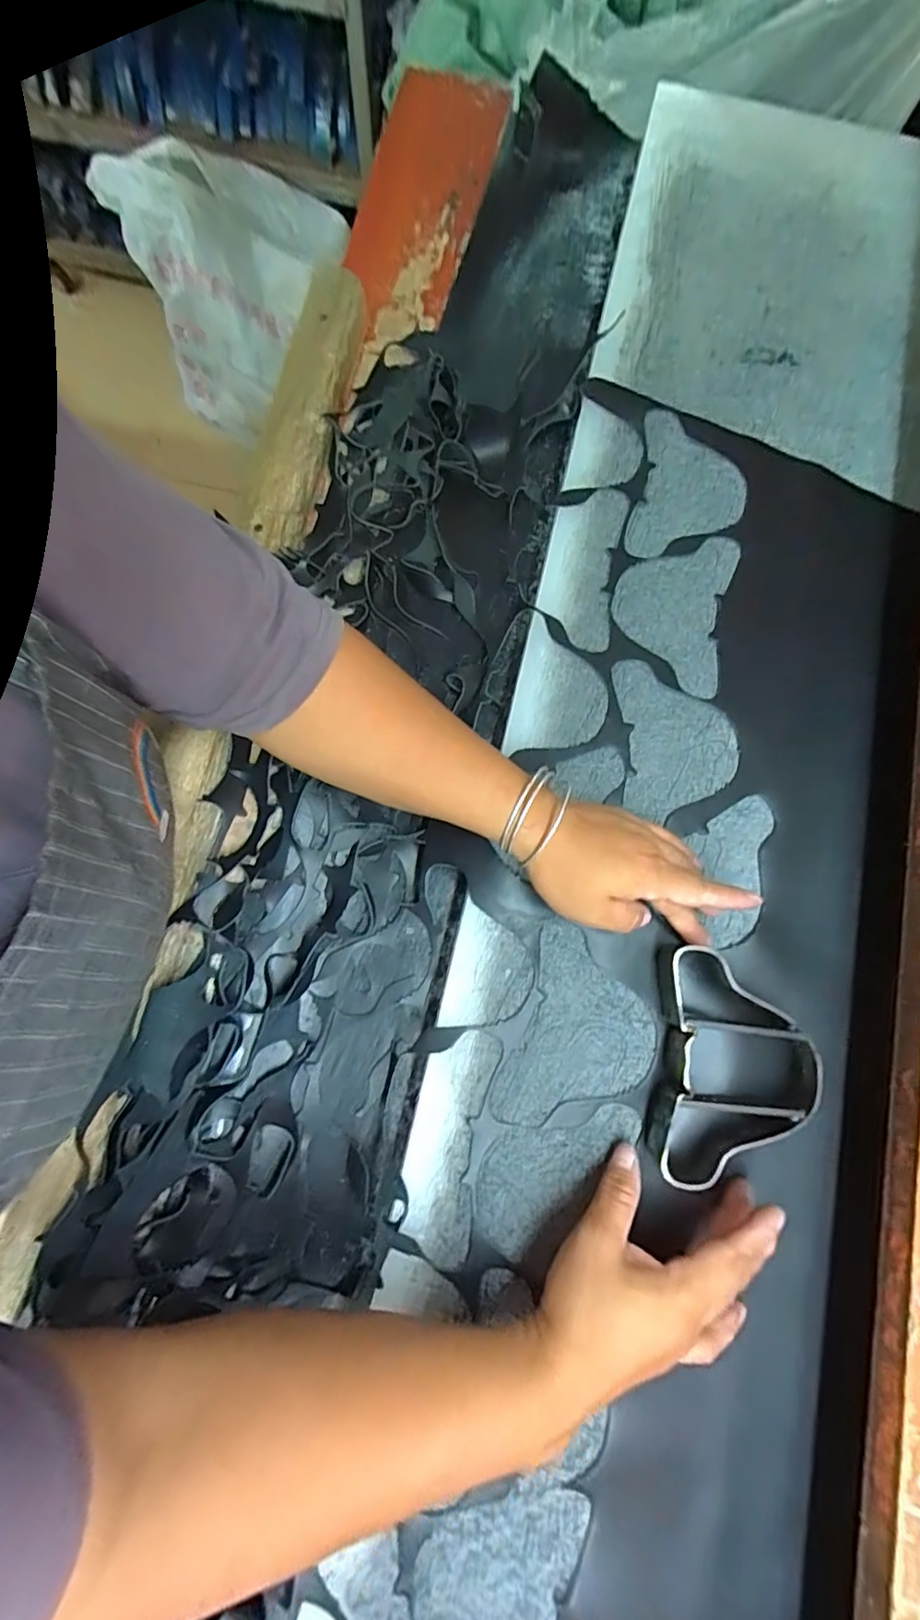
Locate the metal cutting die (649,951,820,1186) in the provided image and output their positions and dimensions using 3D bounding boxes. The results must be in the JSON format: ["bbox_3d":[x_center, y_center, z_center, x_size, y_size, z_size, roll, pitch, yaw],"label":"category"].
[{"bbox_3d":[0.178,0.166,0.364,0.096,0.035,0.139,9,80,2],"label":"metal cutting die"}]

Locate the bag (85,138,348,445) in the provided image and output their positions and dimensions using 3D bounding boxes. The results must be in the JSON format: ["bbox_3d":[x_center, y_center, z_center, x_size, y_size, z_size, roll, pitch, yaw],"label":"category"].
[{"bbox_3d":[-0.484,-1.106,1.213,0.395,0.424,0.362,22,79,2],"label":"bag"}]

